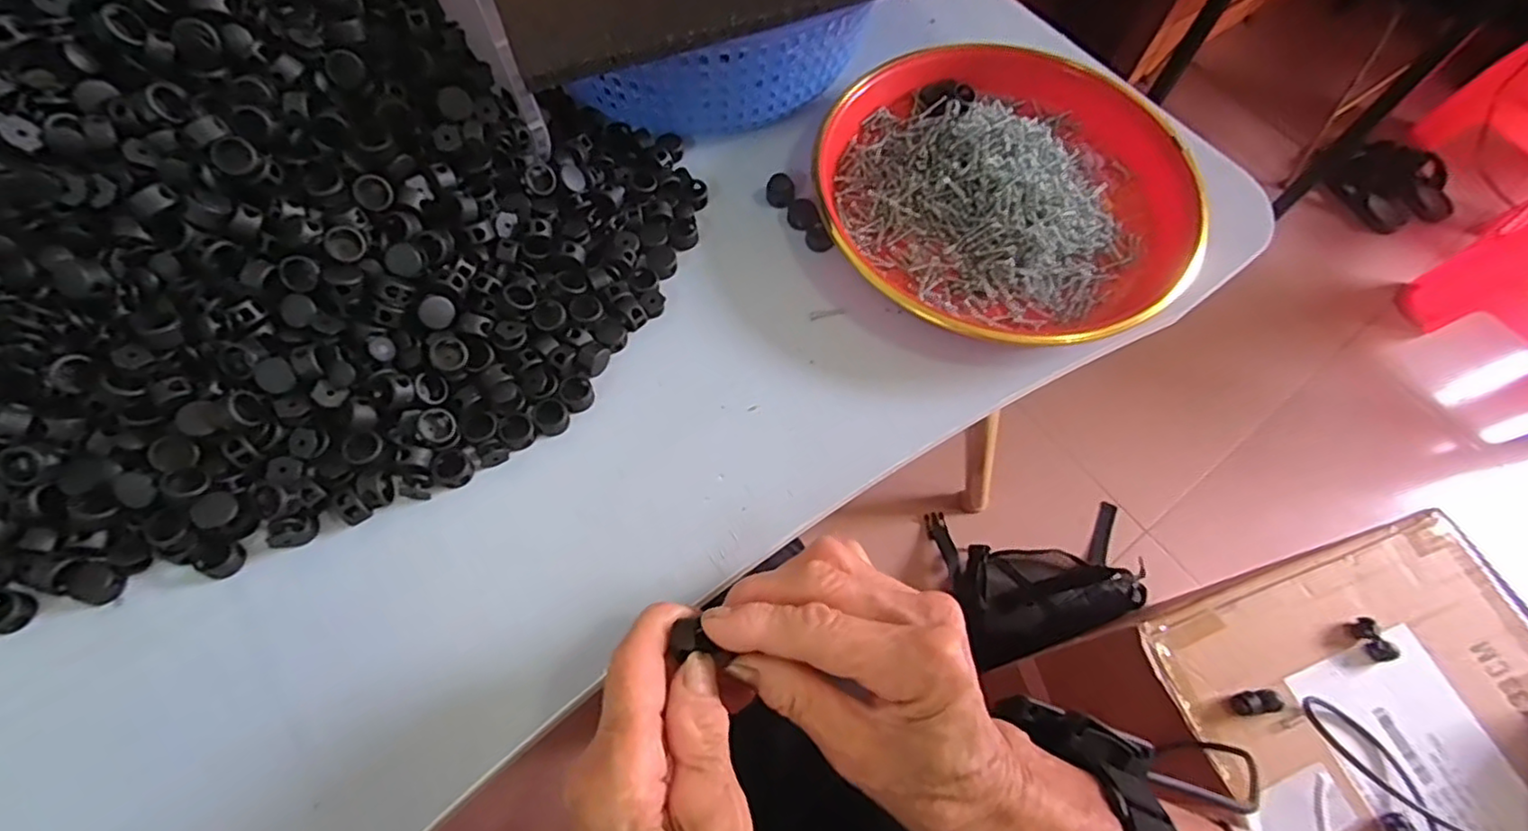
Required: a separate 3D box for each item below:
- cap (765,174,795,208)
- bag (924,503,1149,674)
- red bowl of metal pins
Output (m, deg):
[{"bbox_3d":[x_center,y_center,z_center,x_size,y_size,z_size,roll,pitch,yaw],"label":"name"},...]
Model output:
[{"bbox_3d":[0.010,-0.134,0.402,0.017,0.015,0.014,5,64,-1],"label":"cap"},{"bbox_3d":[0.426,0.210,0.959,0.295,0.129,0.219,-9,65,-7],"label":"bag"},{"bbox_3d":[0.138,-0.137,0.392,0.210,0.030,0.194,1,64,-2],"label":"red bowl of metal pins"}]

